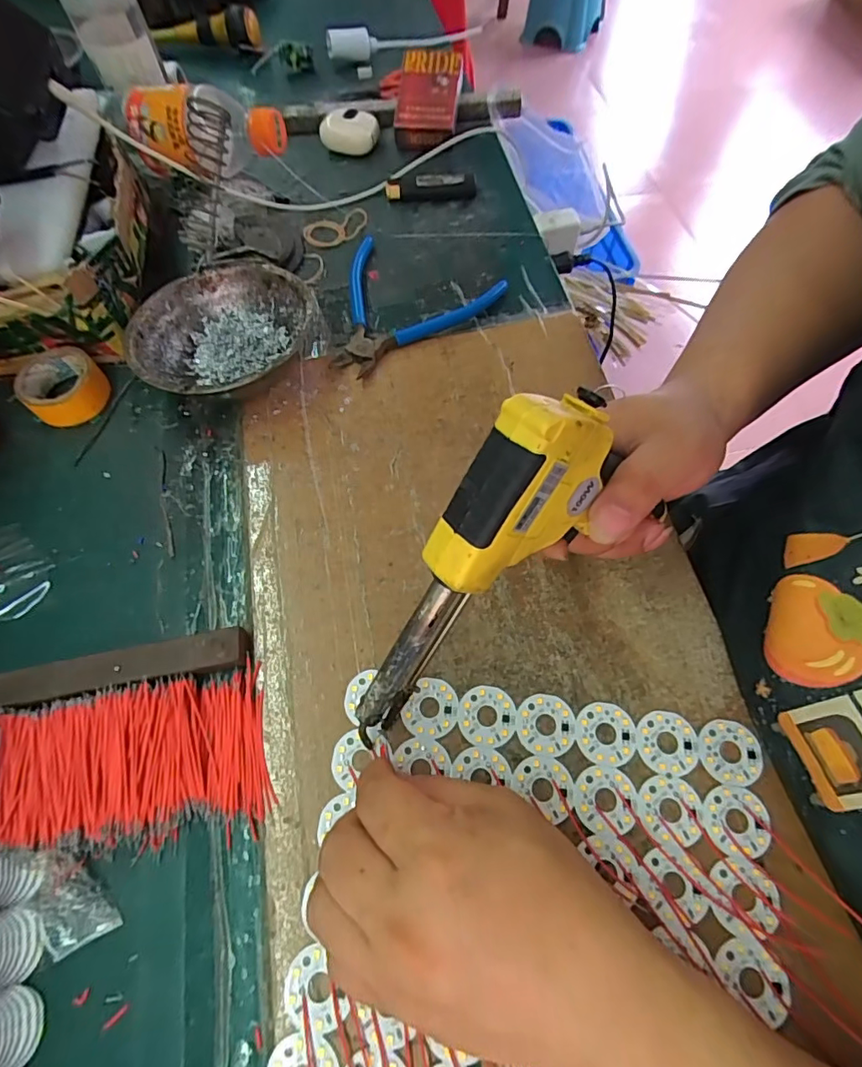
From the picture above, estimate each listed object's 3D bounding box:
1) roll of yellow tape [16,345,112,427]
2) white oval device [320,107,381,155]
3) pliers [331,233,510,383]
[{"bbox_3d":[-0.264,-0.106,0.369,0.059,0.025,0.053,40,73,19],"label":"roll of yellow tape"},{"bbox_3d":[-0.076,-0.379,0.486,0.053,0.025,0.035,-6,65,0],"label":"white oval device"},{"bbox_3d":[-0.032,-0.190,0.403,0.147,0.012,0.118,-34,68,-13],"label":"pliers"}]

